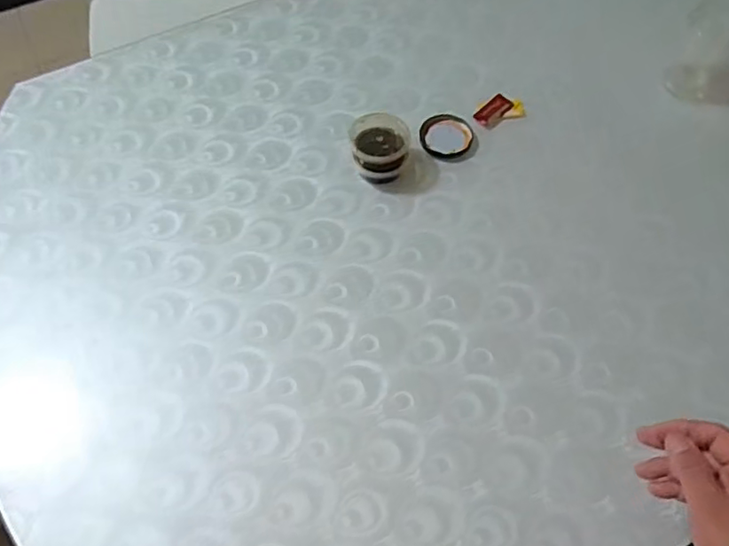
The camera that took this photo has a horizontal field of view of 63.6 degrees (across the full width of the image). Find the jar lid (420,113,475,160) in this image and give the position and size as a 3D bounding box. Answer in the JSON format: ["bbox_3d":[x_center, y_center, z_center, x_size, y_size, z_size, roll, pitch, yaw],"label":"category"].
[{"bbox_3d":[0.103,-0.172,0.734,0.064,0.014,0.059,1,61,-1],"label":"jar lid"}]

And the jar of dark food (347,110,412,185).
[{"bbox_3d":[0.019,-0.145,0.691,0.067,0.060,0.058,-5,61,-4],"label":"jar of dark food"}]

